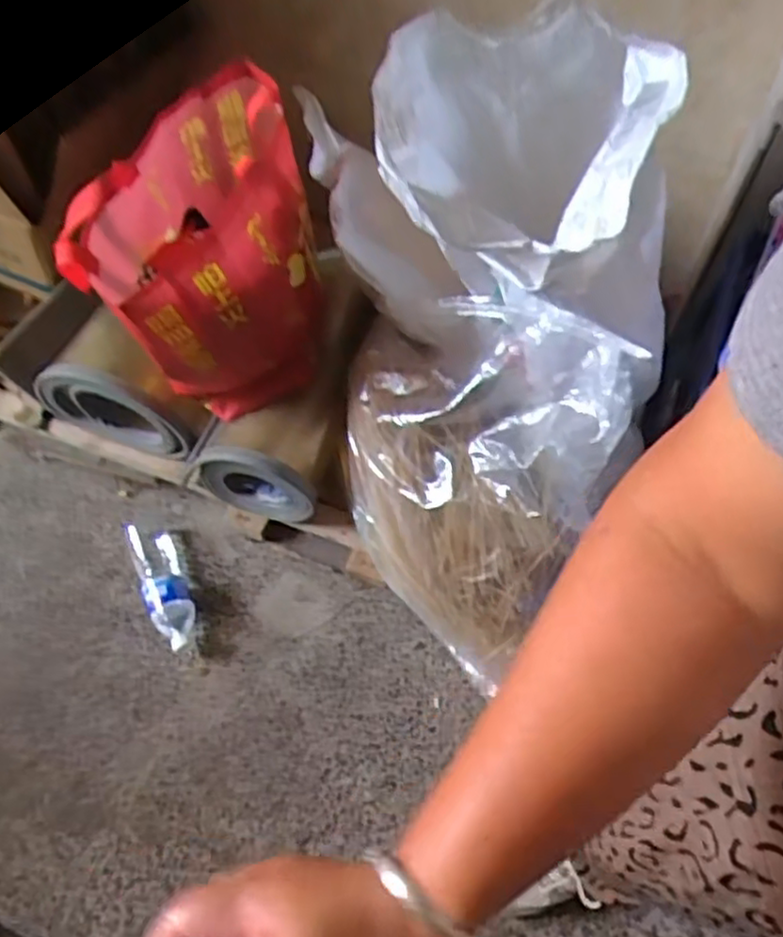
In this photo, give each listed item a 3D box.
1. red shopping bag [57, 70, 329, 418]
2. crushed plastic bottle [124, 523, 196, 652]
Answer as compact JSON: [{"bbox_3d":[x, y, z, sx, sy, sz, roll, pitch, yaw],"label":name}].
[{"bbox_3d":[-0.239,-0.256,0.953,0.261,0.352,0.325,-10,60,-6],"label":"red shopping bag"},{"bbox_3d":[-0.361,0.183,1.149,0.081,0.051,0.221,-18,61,-11],"label":"crushed plastic bottle"}]

